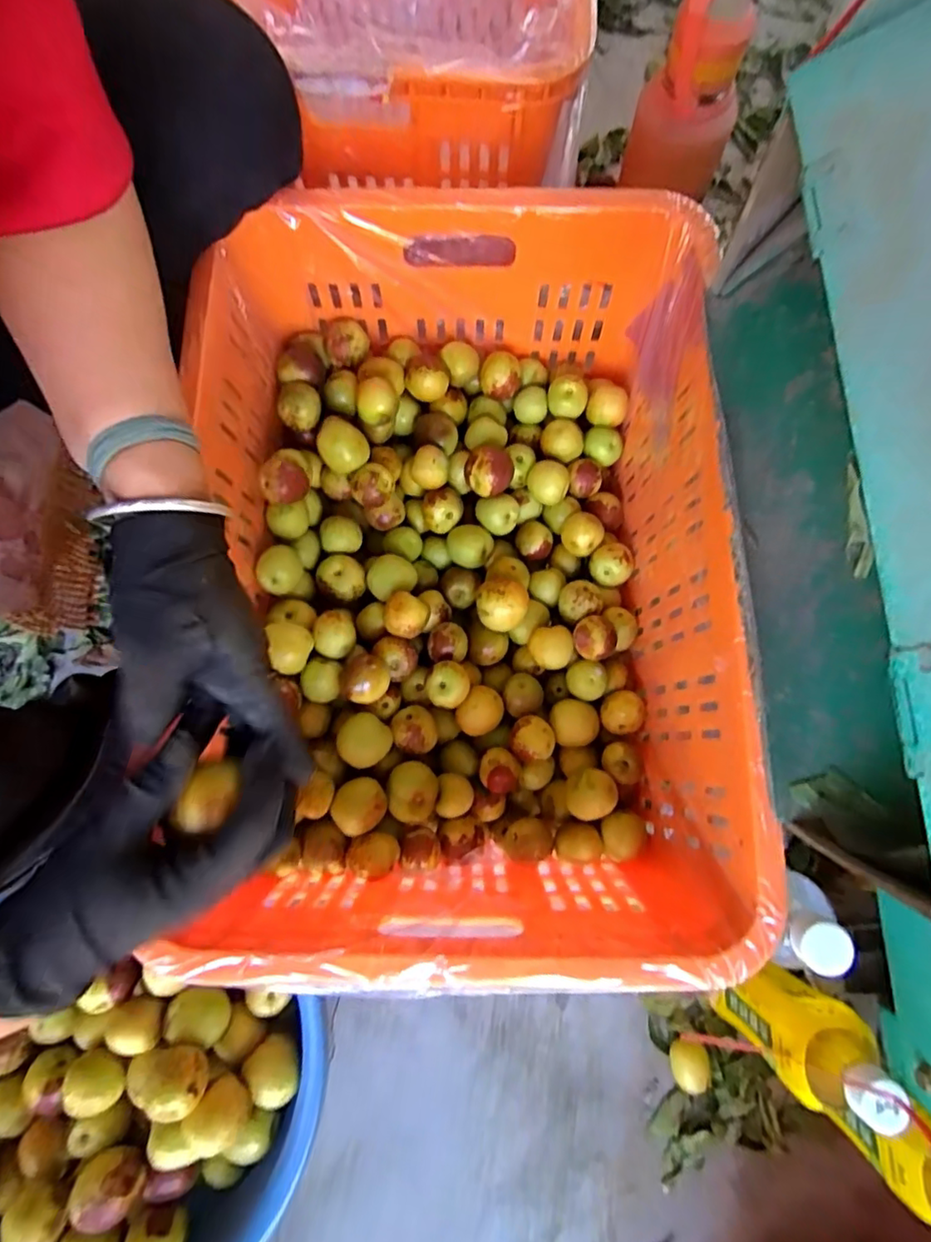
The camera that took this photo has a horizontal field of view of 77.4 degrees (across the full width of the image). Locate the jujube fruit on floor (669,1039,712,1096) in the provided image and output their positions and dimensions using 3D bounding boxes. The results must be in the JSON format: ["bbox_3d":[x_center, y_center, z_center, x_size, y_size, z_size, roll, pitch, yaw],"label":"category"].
[{"bbox_3d":[0.205,0.407,0.536,0.033,0.028,0.044,-13,79,-3],"label":"jujube fruit on floor"}]

